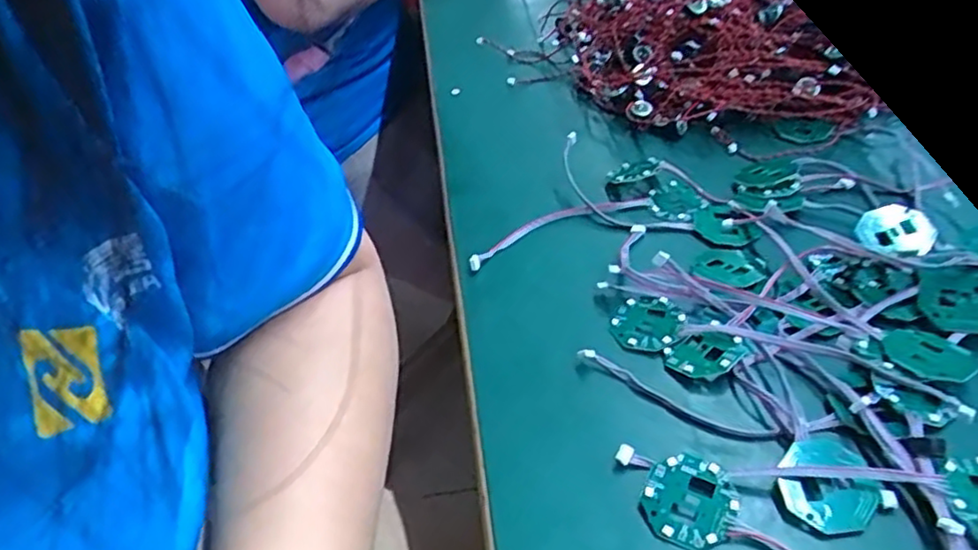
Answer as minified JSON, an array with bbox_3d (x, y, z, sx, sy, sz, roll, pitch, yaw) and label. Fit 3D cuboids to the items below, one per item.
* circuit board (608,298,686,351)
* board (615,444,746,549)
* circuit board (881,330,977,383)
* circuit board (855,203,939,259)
[{"bbox_3d":[0.075,0.023,0.331,0.032,0.006,0.031,14,46,20],"label":"circuit board"},{"bbox_3d":[0.074,0.082,0.268,0.034,0.008,0.043,-14,43,-9],"label":"board"},{"bbox_3d":[0.187,0.035,0.300,0.033,0.004,0.034,-24,40,-29],"label":"circuit board"},{"bbox_3d":[0.211,-0.022,0.362,0.035,0.028,0.008,-10,14,22],"label":"circuit board"}]

